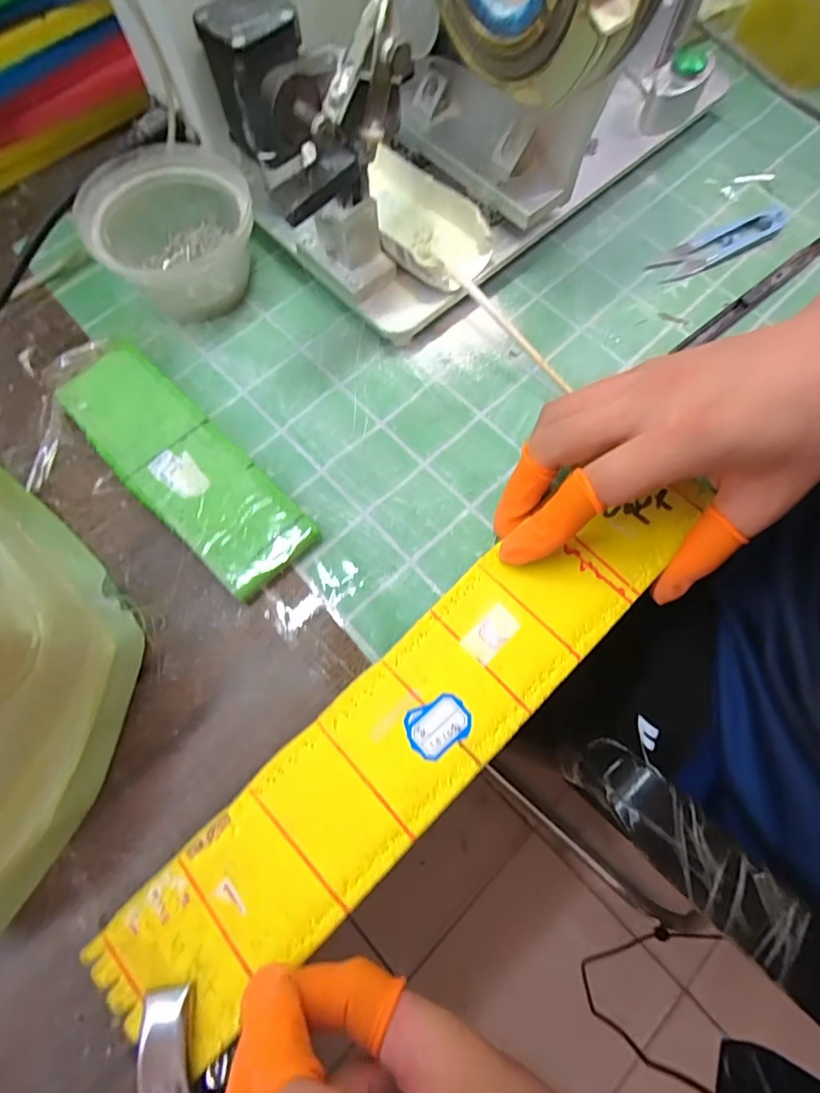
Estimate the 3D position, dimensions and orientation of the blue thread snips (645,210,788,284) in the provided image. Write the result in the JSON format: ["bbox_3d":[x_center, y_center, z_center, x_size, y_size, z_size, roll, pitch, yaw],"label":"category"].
[{"bbox_3d":[0.215,-0.210,0.344,0.105,0.008,0.026,-25,74,-8],"label":"blue thread snips"}]

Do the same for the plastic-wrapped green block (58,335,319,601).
[{"bbox_3d":[-0.135,-0.051,0.286,0.185,0.014,0.055,43,76,12],"label":"plastic-wrapped green block"}]

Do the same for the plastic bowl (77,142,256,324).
[{"bbox_3d":[-0.146,-0.195,0.313,0.094,0.054,0.079,-33,75,-11],"label":"plastic bowl"}]

